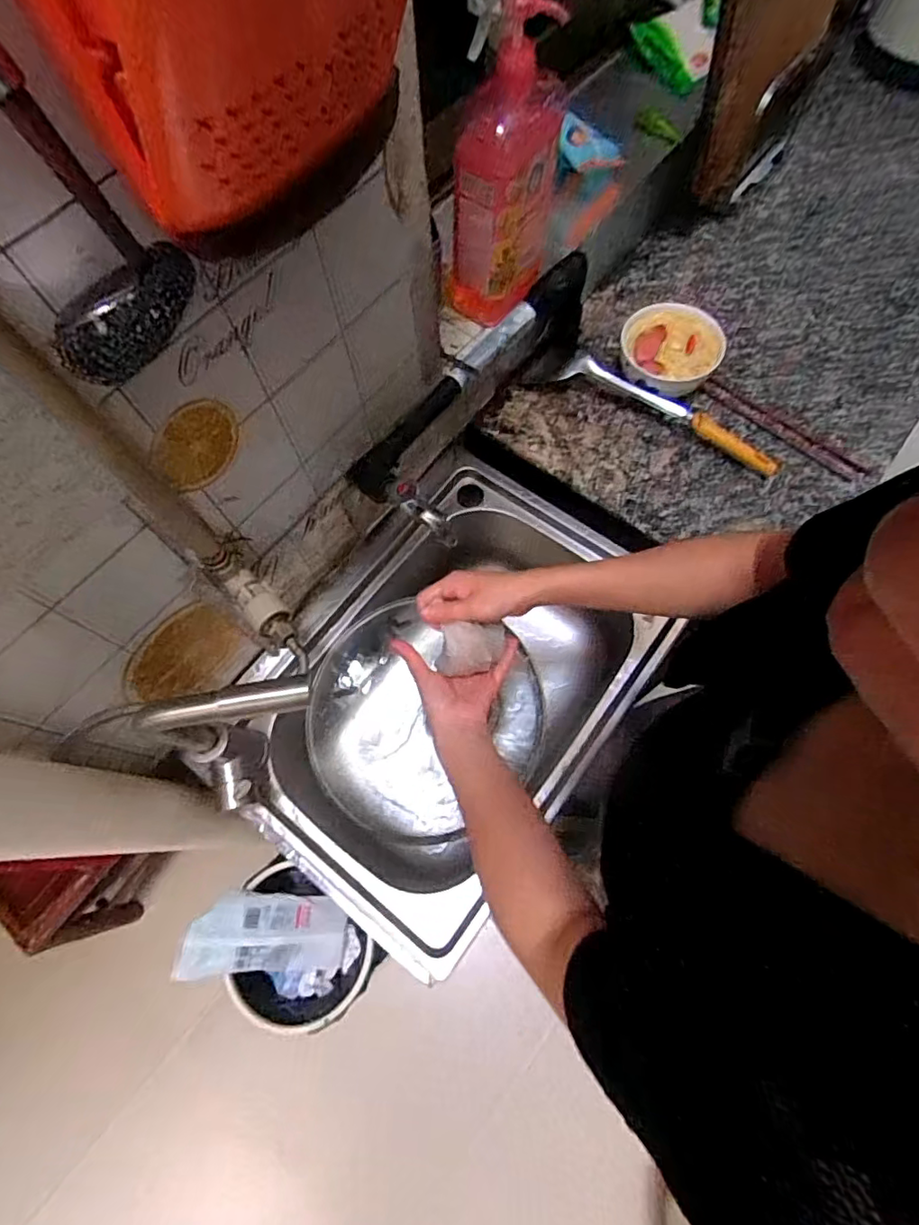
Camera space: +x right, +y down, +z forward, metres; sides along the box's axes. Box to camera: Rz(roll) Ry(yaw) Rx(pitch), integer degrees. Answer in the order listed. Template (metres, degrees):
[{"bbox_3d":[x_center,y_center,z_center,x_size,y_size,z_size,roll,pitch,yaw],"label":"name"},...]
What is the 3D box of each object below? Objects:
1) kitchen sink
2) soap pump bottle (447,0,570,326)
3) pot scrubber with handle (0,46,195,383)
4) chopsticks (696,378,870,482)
[{"bbox_3d":[-0.003,0.095,0.759,0.381,0.243,0.557,35,74,15],"label":"kitchen sink"},{"bbox_3d":[0.043,-0.458,0.593,0.093,0.294,0.124,32,73,14],"label":"soap pump bottle"},{"bbox_3d":[-0.181,-0.192,0.209,0.074,0.200,0.054,-39,72,-12],"label":"pot scrubber with handle"},{"bbox_3d":[0.443,-0.255,0.772,0.235,0.007,0.035,39,75,16],"label":"chopsticks"}]

